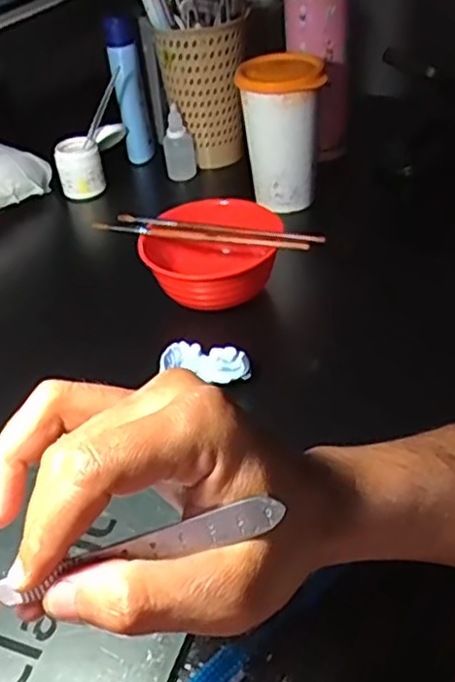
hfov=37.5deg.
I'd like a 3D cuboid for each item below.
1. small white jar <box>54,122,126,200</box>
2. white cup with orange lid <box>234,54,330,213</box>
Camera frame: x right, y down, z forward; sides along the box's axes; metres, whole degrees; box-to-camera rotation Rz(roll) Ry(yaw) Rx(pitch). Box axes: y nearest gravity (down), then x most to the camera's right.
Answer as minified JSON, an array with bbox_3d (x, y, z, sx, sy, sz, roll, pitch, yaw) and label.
[{"bbox_3d":[-0.141,-0.187,0.705,0.077,0.054,0.040,-11,40,-8],"label":"small white jar"},{"bbox_3d":[0.048,-0.192,0.618,0.073,0.125,0.070,-6,39,-1],"label":"white cup with orange lid"}]

